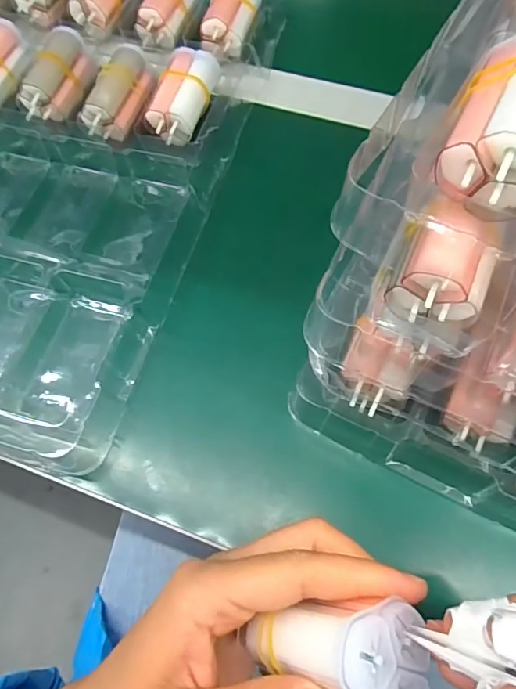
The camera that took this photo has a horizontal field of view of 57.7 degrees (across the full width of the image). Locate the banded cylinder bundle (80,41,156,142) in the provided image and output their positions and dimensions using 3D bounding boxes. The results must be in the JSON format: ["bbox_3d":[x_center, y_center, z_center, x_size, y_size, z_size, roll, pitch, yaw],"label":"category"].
[{"bbox_3d":[-0.097,-0.177,0.330,0.034,0.025,0.065,19,67,11],"label":"banded cylinder bundle"}]

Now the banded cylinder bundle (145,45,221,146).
[{"bbox_3d":[-0.050,-0.173,0.327,0.035,0.023,0.066,15,67,9],"label":"banded cylinder bundle"}]

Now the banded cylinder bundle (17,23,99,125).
[{"bbox_3d":[-0.144,-0.196,0.340,0.033,0.025,0.065,17,67,10],"label":"banded cylinder bundle"}]

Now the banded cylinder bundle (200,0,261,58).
[{"bbox_3d":[-0.020,-0.256,0.364,0.036,0.021,0.068,9,66,6],"label":"banded cylinder bundle"}]

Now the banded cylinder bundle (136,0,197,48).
[{"bbox_3d":[-0.070,-0.270,0.374,0.031,0.025,0.066,15,67,9],"label":"banded cylinder bundle"}]

